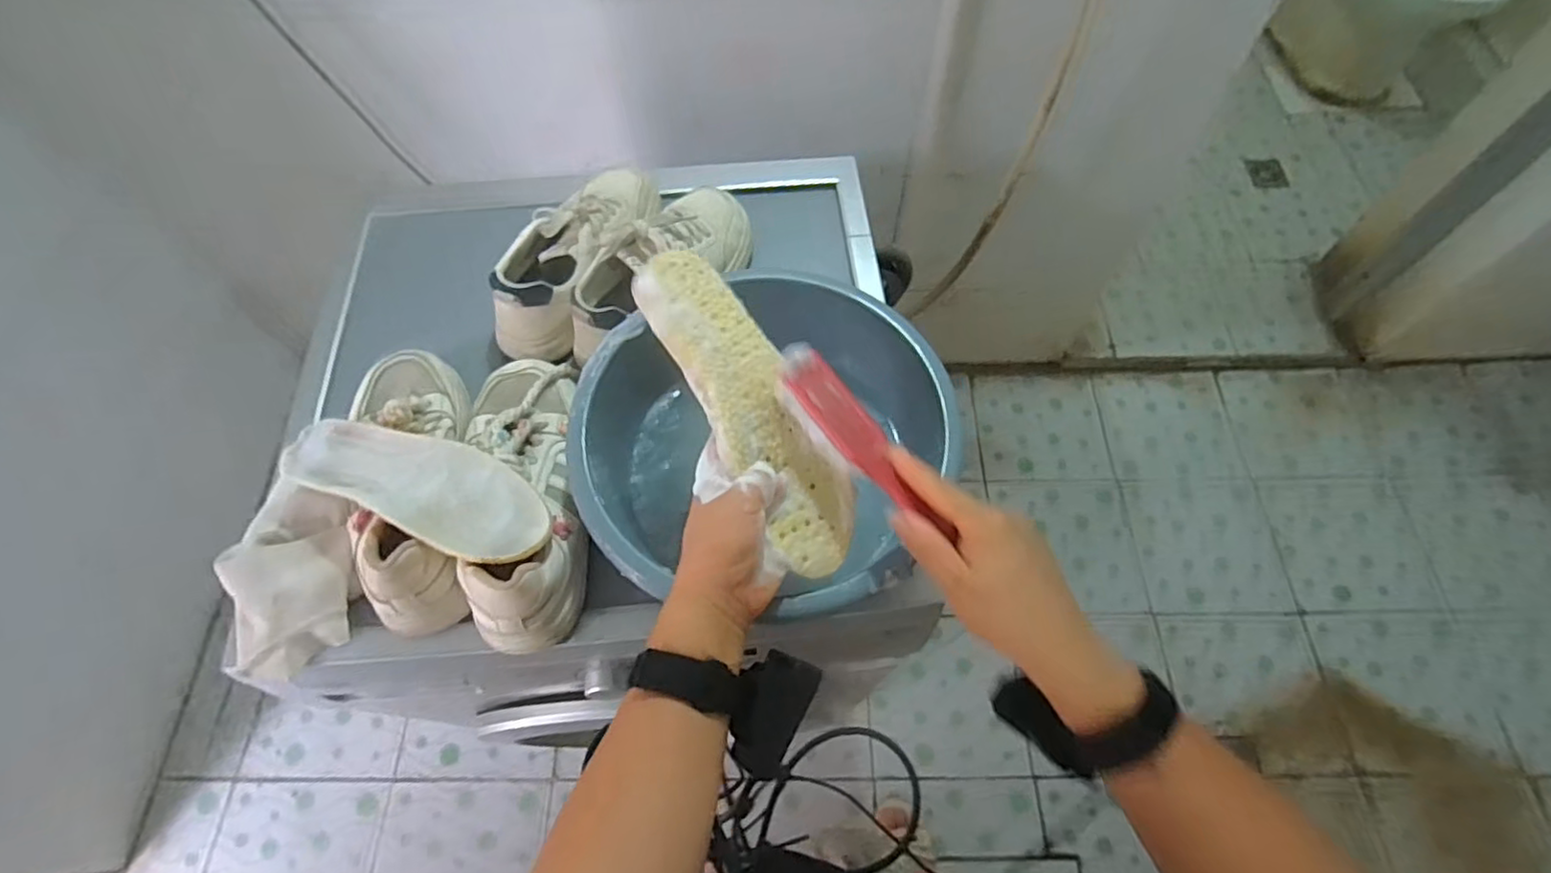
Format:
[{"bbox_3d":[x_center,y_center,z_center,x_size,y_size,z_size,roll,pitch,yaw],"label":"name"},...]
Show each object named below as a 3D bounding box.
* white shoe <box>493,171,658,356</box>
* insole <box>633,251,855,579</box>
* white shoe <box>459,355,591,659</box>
[{"bbox_3d":[-0.191,-0.190,0.660,0.095,0.081,0.244,28,67,15],"label":"white shoe"},{"bbox_3d":[-0.017,-0.019,0.444,0.066,0.018,0.233,-30,89,-14],"label":"insole"},{"bbox_3d":[-0.209,0.037,0.541,0.099,0.083,0.253,-11,63,-4],"label":"white shoe"}]

